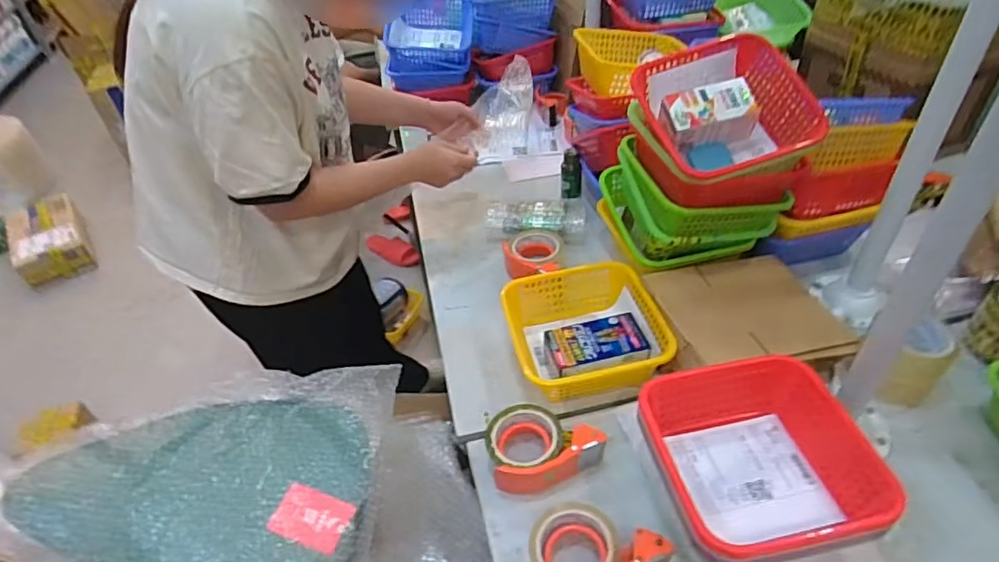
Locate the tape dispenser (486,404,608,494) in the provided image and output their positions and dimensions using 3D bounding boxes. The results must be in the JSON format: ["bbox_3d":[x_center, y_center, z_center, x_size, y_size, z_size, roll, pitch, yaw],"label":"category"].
[{"bbox_3d":[0.049,0.220,0.746,0.134,0.063,0.126,-3,42,2],"label":"tape dispenser"}]

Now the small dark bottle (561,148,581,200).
[{"bbox_3d":[0.146,-0.219,1.154,0.041,0.101,0.034,2,42,8],"label":"small dark bottle"}]

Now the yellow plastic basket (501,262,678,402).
[{"bbox_3d":[0.126,0.075,0.884,0.219,0.077,0.223,-10,42,-5],"label":"yellow plastic basket"}]

